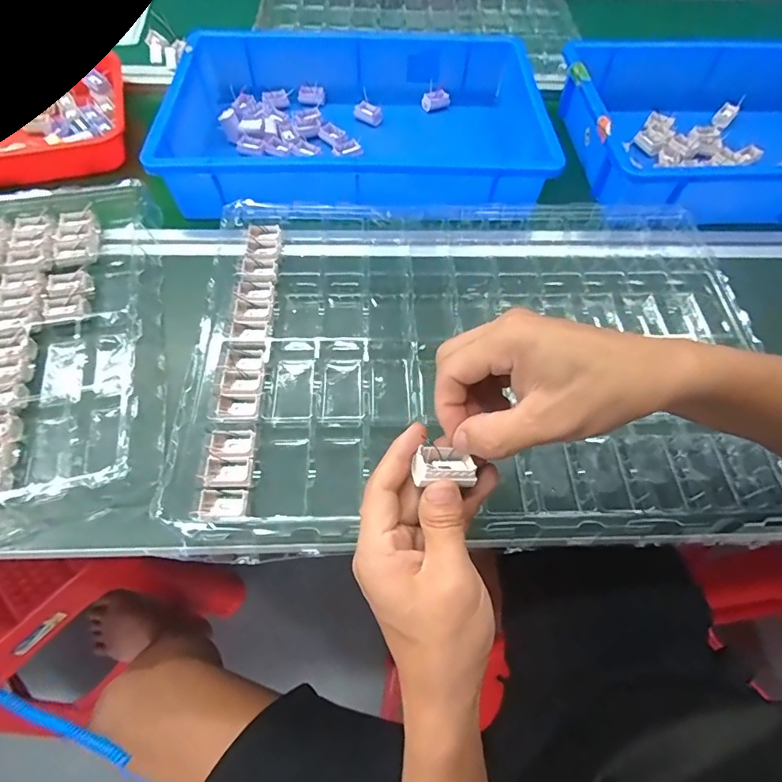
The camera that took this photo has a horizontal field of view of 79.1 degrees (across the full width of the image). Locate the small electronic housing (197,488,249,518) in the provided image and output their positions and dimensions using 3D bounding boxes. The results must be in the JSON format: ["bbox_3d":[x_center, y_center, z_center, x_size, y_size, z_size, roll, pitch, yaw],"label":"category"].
[{"bbox_3d":[-0.123,0.085,0.350,0.033,0.011,0.020,4,59,-1],"label":"small electronic housing"}]

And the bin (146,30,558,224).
[{"bbox_3d":[-0.041,-0.322,0.593,0.426,0.102,0.301,0,59,-3],"label":"bin"}]

